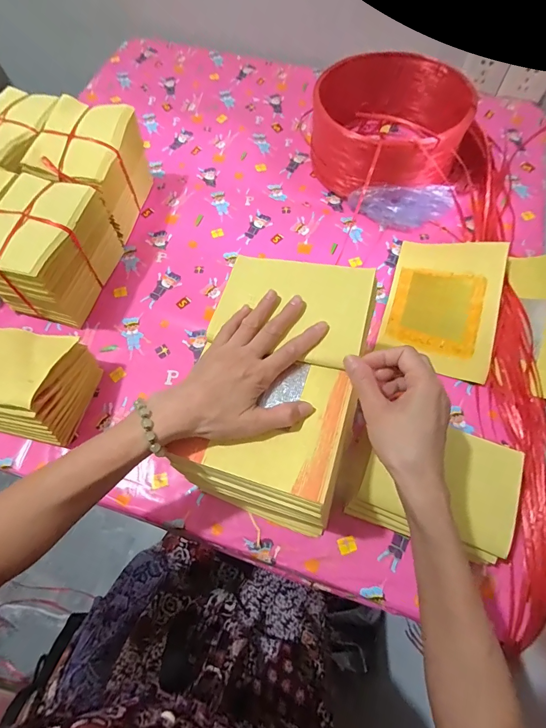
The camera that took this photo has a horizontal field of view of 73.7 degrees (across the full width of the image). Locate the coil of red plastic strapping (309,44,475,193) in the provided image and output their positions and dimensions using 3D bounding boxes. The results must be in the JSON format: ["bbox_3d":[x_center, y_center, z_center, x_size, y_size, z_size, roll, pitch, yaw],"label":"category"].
[{"bbox_3d":[0.204,-0.419,0.661,0.250,0.121,0.248,-1,66,1],"label":"coil of red plastic strapping"}]

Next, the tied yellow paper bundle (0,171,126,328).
[{"bbox_3d":[-0.332,-0.168,0.552,0.122,0.141,0.171,15,68,8],"label":"tied yellow paper bundle"}]

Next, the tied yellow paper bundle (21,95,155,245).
[{"bbox_3d":[-0.294,-0.324,0.618,0.121,0.151,0.170,12,67,7],"label":"tied yellow paper bundle"}]

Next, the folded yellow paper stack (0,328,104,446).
[{"bbox_3d":[-0.342,0.024,0.480,0.161,0.116,0.124,8,67,5],"label":"folded yellow paper stack"}]

